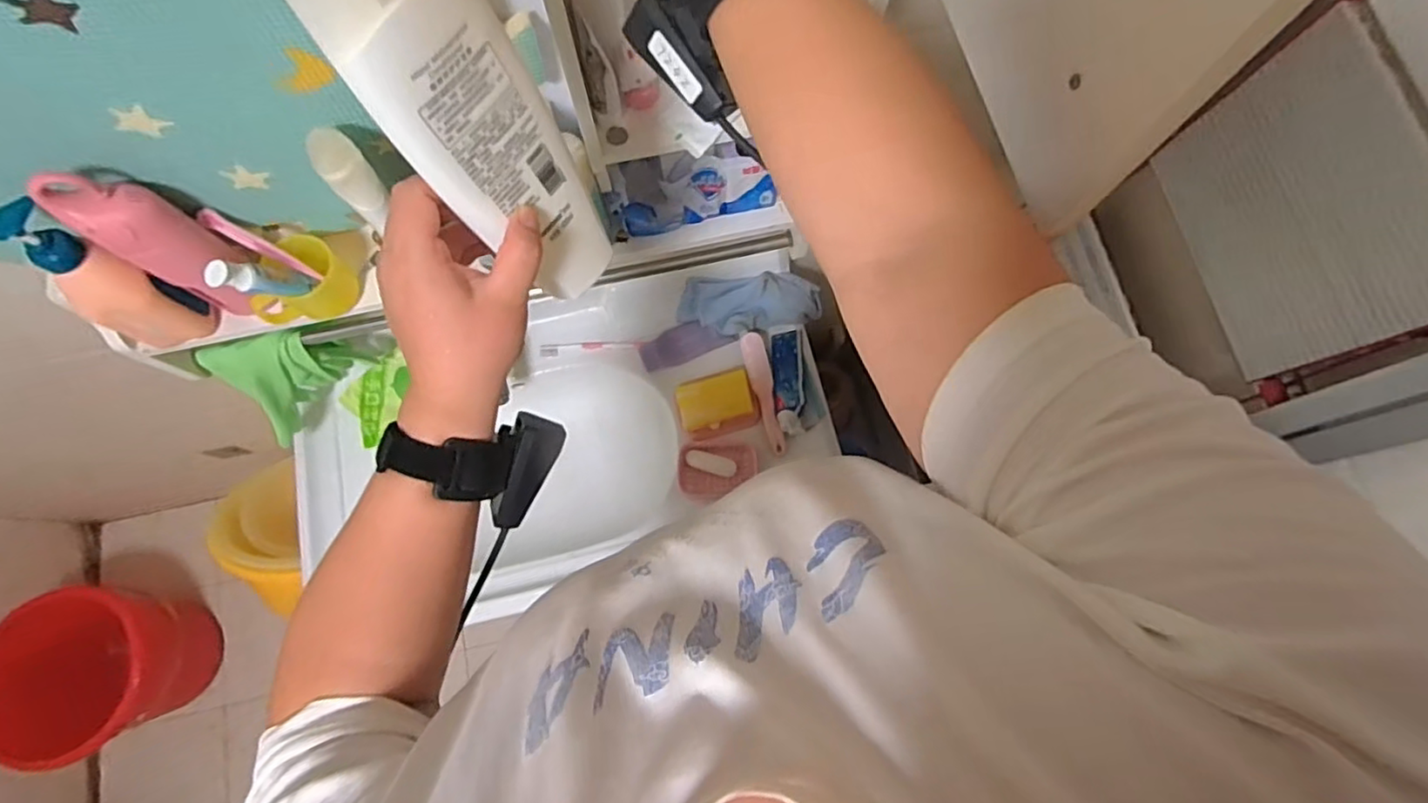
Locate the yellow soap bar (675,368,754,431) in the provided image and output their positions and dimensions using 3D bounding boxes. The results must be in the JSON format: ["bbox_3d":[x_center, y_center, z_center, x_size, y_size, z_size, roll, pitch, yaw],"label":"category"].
[{"bbox_3d":[0.001,-0.002,1.002,0.113,0.023,0.075,-13,75,-3],"label":"yellow soap bar"}]

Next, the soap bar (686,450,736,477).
[{"bbox_3d":[-0.004,0.095,0.981,0.078,0.010,0.029,14,75,4],"label":"soap bar"}]

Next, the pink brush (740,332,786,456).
[{"bbox_3d":[0.079,-0.014,0.994,0.037,0.034,0.192,-14,75,-4],"label":"pink brush"}]

